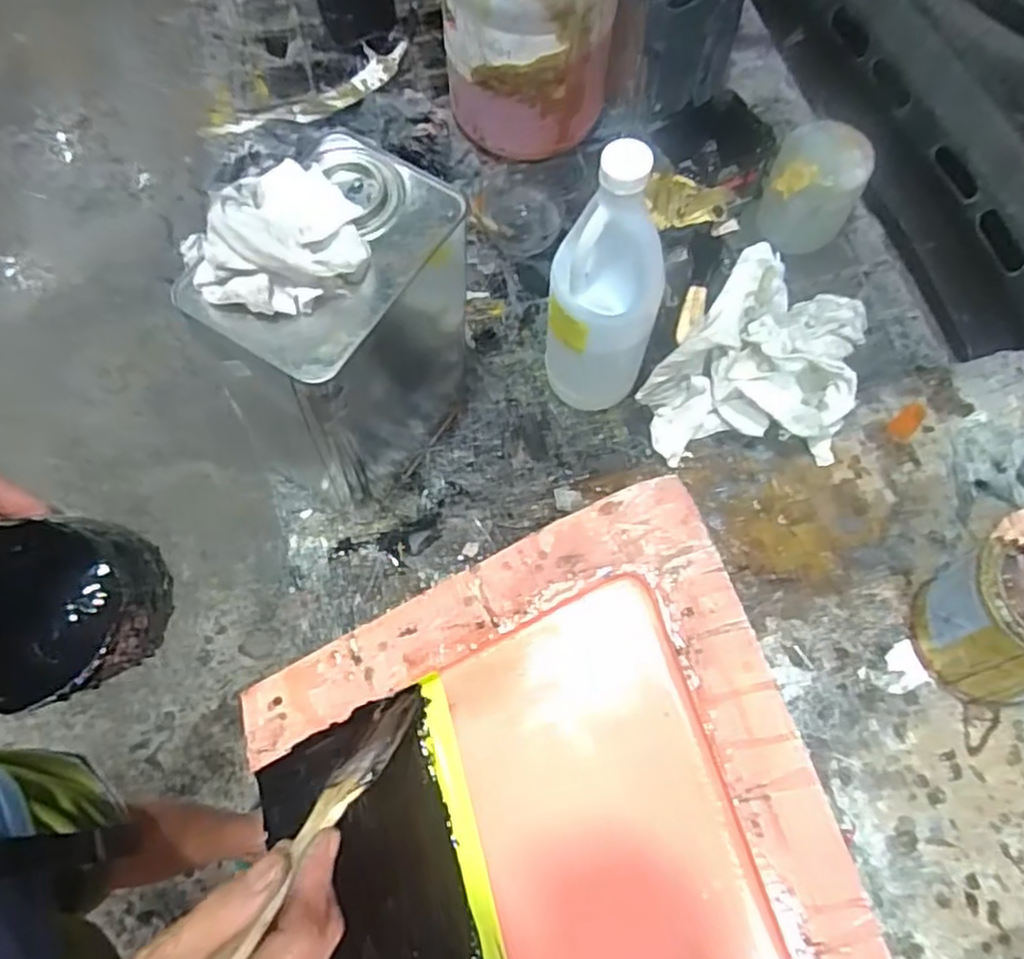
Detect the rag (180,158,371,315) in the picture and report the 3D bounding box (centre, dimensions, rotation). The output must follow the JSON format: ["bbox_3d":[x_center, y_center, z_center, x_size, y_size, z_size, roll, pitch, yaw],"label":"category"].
[{"bbox_3d":[-0.123,-0.133,0.381,0.079,0.044,0.099,26,72,10],"label":"rag"}]

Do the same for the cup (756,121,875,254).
[{"bbox_3d":[0.277,-0.267,0.649,0.080,0.092,0.080,0,69,1],"label":"cup"}]

